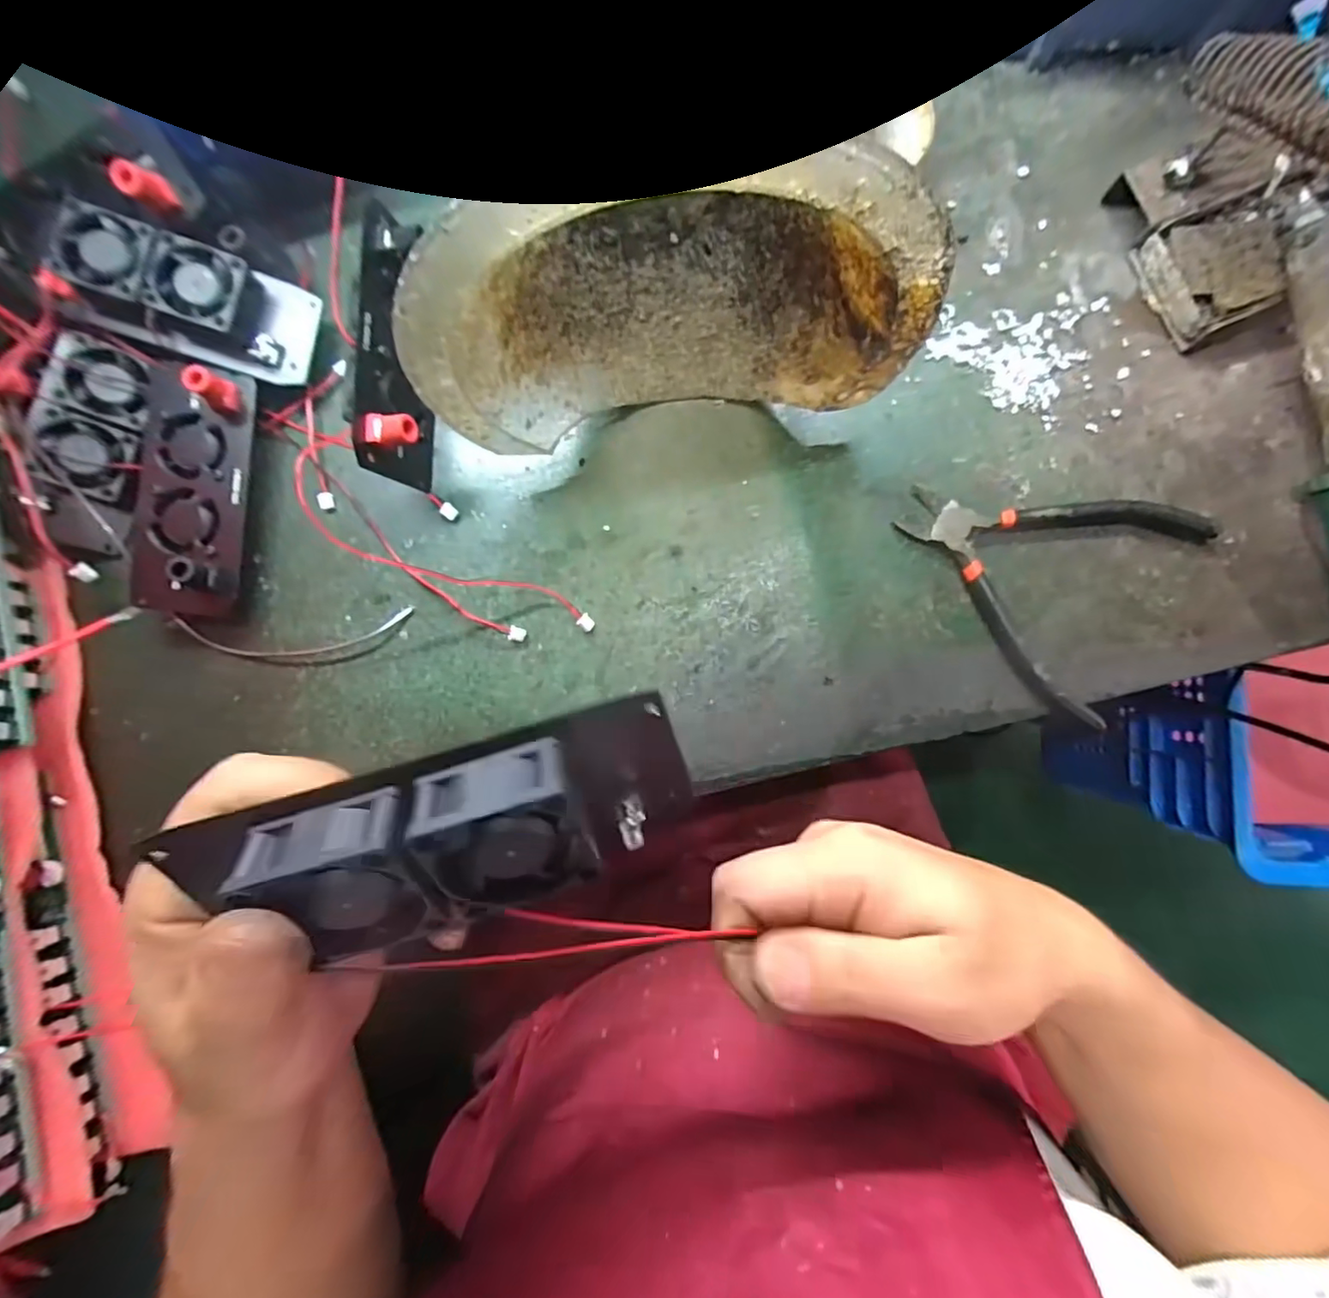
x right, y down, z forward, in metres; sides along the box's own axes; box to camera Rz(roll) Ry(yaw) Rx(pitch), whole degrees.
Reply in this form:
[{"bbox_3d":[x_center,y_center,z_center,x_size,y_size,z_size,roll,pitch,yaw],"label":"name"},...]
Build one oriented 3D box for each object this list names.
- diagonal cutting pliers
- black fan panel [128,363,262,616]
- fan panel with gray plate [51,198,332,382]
[{"bbox_3d":[0.198,-0.048,0.306,0.138,0.014,0.124,34,88,5],"label":"diagonal cutting pliers"},{"bbox_3d":[-0.275,-0.091,0.325,0.059,0.038,0.138,2,86,3],"label":"black fan panel"},{"bbox_3d":[-0.264,-0.195,0.321,0.117,0.037,0.055,16,86,-18],"label":"fan panel with gray plate"}]

